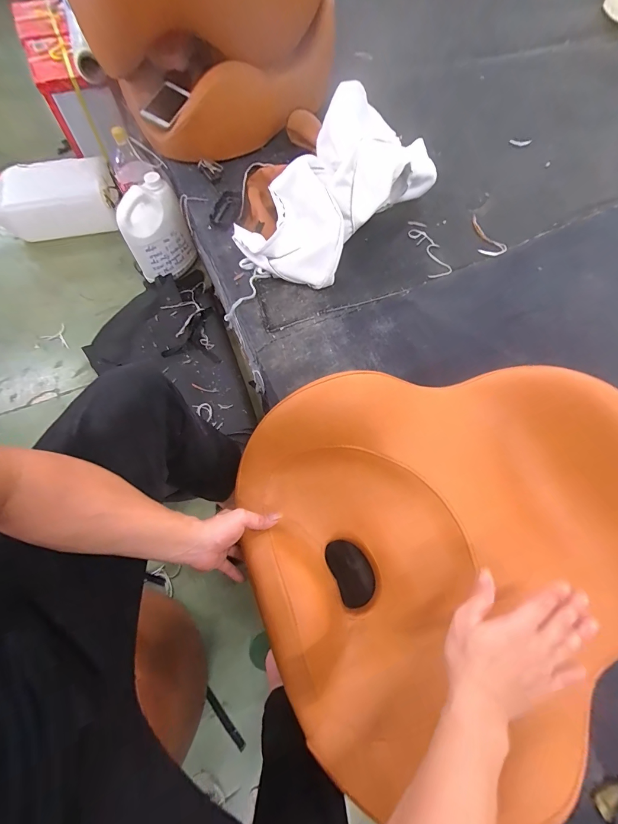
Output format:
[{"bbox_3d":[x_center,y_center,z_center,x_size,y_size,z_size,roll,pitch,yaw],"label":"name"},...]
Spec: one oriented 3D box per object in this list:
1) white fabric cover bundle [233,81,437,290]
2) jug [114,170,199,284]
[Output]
[{"bbox_3d":[0.079,-0.514,0.773,0.233,0.186,0.519,39,72,13],"label":"white fabric cover bundle"},{"bbox_3d":[-0.458,-0.537,1.019,0.177,0.241,0.102,-25,72,-13],"label":"jug"}]

